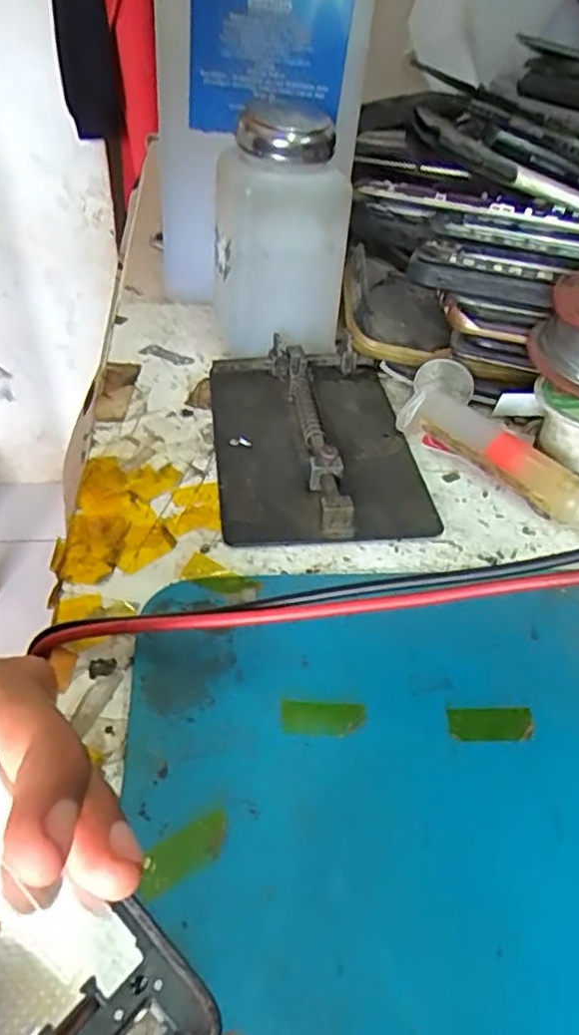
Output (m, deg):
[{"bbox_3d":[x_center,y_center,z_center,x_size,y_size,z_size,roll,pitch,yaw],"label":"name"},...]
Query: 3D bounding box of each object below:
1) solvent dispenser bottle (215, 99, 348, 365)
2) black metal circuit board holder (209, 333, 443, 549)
[{"bbox_3d":[-0.004,-0.126,0.304,0.060,0.097,0.056,2,43,-4],"label":"solvent dispenser bottle"},{"bbox_3d":[0.010,-0.036,0.269,0.077,0.016,0.117,-2,43,-8],"label":"black metal circuit board holder"}]

